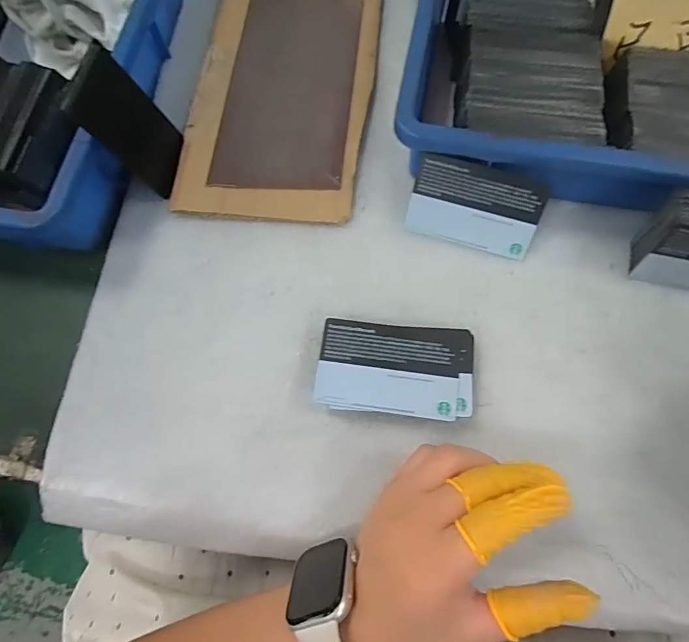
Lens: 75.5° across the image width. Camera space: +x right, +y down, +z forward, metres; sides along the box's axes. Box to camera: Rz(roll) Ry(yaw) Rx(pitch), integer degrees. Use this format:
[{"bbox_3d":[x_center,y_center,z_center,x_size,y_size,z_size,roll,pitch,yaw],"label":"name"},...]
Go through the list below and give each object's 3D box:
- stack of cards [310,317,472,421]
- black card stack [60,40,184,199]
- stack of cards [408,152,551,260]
[{"bbox_3d":[0.032,0.031,0.280,0.092,0.020,0.055,5,74,4],"label":"stack of cards"},{"bbox_3d":[-0.142,-0.132,0.299,0.005,0.083,0.052,6,70,28],"label":"black card stack"},{"bbox_3d":[0.087,-0.077,0.299,0.083,0.056,0.005,16,30,7],"label":"stack of cards"}]

